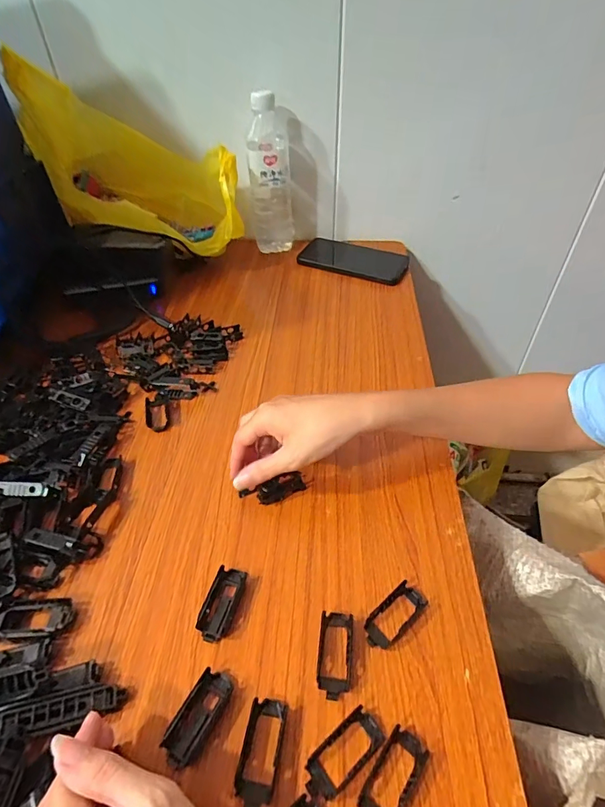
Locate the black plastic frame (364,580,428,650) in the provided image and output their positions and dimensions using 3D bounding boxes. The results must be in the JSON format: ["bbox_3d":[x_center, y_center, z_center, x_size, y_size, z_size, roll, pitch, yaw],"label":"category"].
[{"bbox_3d":[0.066,0.149,0.298,0.052,0.009,0.023,-31,53,-26],"label":"black plastic frame"}]

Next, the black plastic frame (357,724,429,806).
[{"bbox_3d":[0.051,0.214,0.237,0.023,0.006,0.050,30,53,27],"label":"black plastic frame"}]

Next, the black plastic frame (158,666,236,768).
[{"bbox_3d":[-0.064,0.192,0.259,0.020,0.011,0.050,19,49,19],"label":"black plastic frame"}]

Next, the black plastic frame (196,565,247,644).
[{"bbox_3d":[-0.059,0.144,0.307,0.021,0.010,0.051,10,46,11],"label":"black plastic frame"}]

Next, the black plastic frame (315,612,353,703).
[{"bbox_3d":[0.022,0.168,0.284,0.023,0.006,0.052,5,46,6],"label":"black plastic frame"}]

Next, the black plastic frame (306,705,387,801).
[{"bbox_3d":[0.024,0.205,0.246,0.051,0.006,0.022,-30,52,-26],"label":"black plastic frame"}]

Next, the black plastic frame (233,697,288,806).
[{"bbox_3d":[-0.025,0.206,0.249,0.022,0.004,0.052,7,46,8],"label":"black plastic frame"}]

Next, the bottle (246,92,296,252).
[{"bbox_3d":[-0.048,-0.345,0.648,0.065,0.210,0.068,-1,45,1],"label":"bottle"}]

